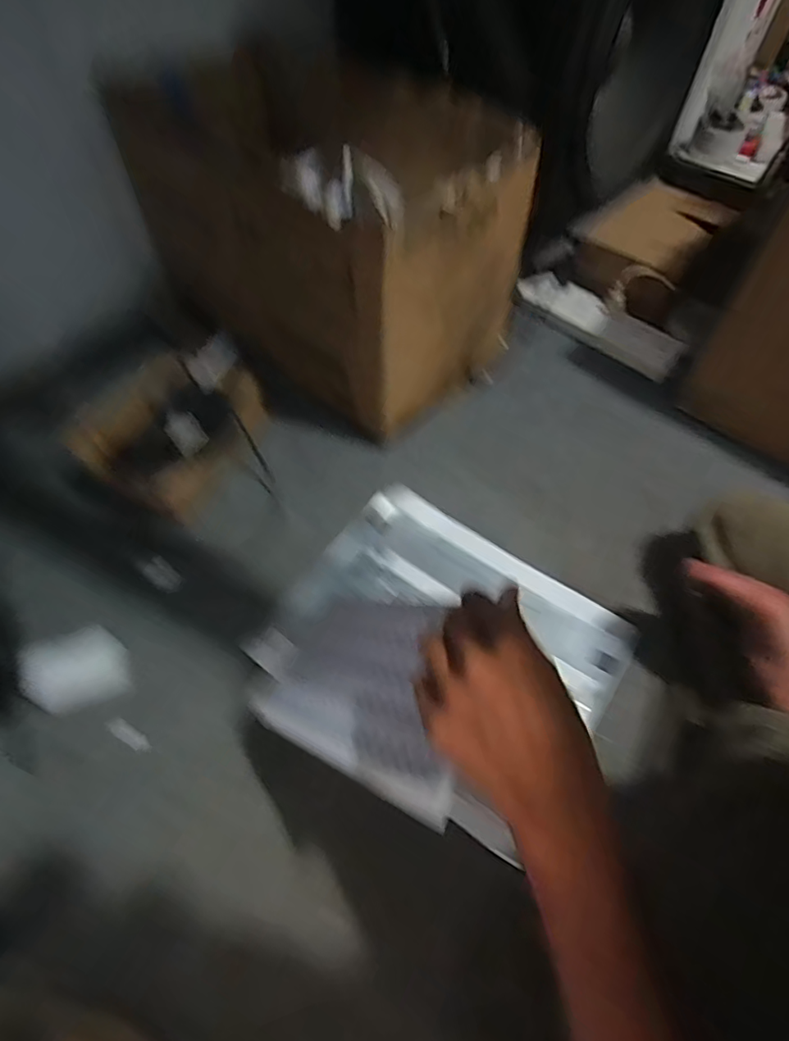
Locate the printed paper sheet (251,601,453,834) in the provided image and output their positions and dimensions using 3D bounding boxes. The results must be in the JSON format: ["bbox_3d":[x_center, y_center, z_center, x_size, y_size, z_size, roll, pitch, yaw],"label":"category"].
[{"bbox_3d":[-0.021,0.119,0.419,0.234,0.009,0.127,0,54,50],"label":"printed paper sheet"}]

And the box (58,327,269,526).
[{"bbox_3d":[-0.294,-0.130,0.756,0.192,0.082,0.259,22,58,15],"label":"box"}]

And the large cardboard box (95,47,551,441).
[{"bbox_3d":[-0.083,-0.396,0.786,0.477,0.350,0.317,35,62,22],"label":"large cardboard box"}]

